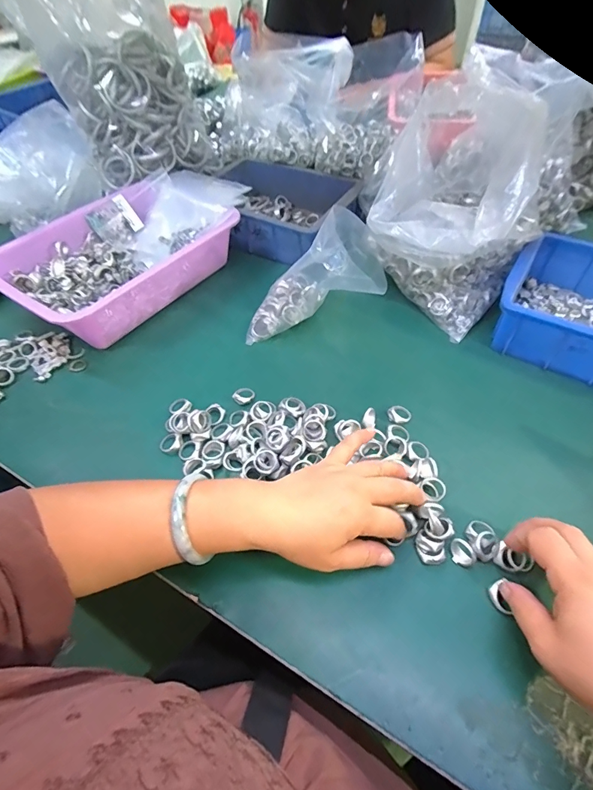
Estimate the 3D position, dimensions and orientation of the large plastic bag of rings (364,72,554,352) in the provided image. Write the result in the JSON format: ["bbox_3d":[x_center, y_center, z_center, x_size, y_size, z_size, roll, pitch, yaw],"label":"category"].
[{"bbox_3d":[0.208,-0.240,0.493,0.181,0.223,0.227,27,56,23],"label":"large plastic bag of rings"}]

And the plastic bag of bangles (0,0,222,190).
[{"bbox_3d":[-0.279,-0.512,0.623,0.242,0.261,0.139,-21,54,-13],"label":"plastic bag of bangles"}]

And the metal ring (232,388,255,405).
[{"bbox_3d":[-0.061,0.000,0.446,0.025,0.007,0.025,-1,50,1],"label":"metal ring"}]

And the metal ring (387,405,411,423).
[{"bbox_3d":[0.111,0.020,0.418,0.024,0.010,0.019,-15,51,-11],"label":"metal ring"}]

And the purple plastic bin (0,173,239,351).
[{"bbox_3d":[-0.246,-0.190,0.560,0.216,0.089,0.298,28,56,23],"label":"purple plastic bin"}]

